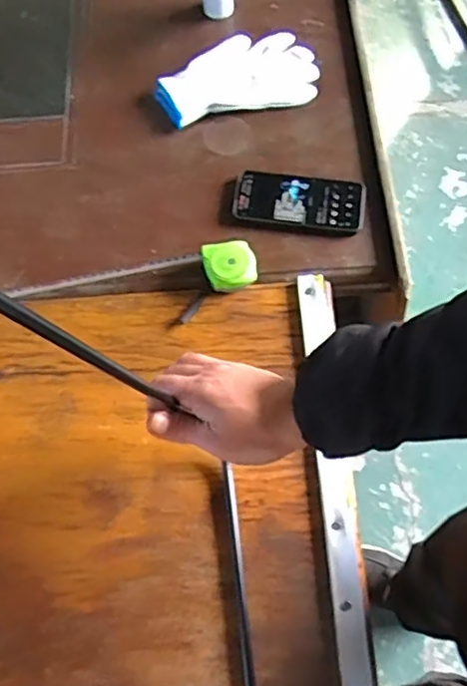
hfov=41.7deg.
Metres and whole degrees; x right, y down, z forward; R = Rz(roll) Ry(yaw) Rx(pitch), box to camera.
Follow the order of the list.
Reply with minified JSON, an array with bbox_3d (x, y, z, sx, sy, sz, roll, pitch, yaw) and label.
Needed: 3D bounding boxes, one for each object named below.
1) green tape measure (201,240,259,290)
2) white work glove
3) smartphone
[{"bbox_3d":[-0.004,-0.090,0.725,0.059,0.037,0.054,-8,68,-2],"label":"green tape measure"},{"bbox_3d":[0.004,-0.369,0.845,0.214,0.024,0.122,-13,68,-4],"label":"white work glove"},{"bbox_3d":[0.082,-0.179,0.771,0.161,0.014,0.070,10,68,6],"label":"smartphone"}]

